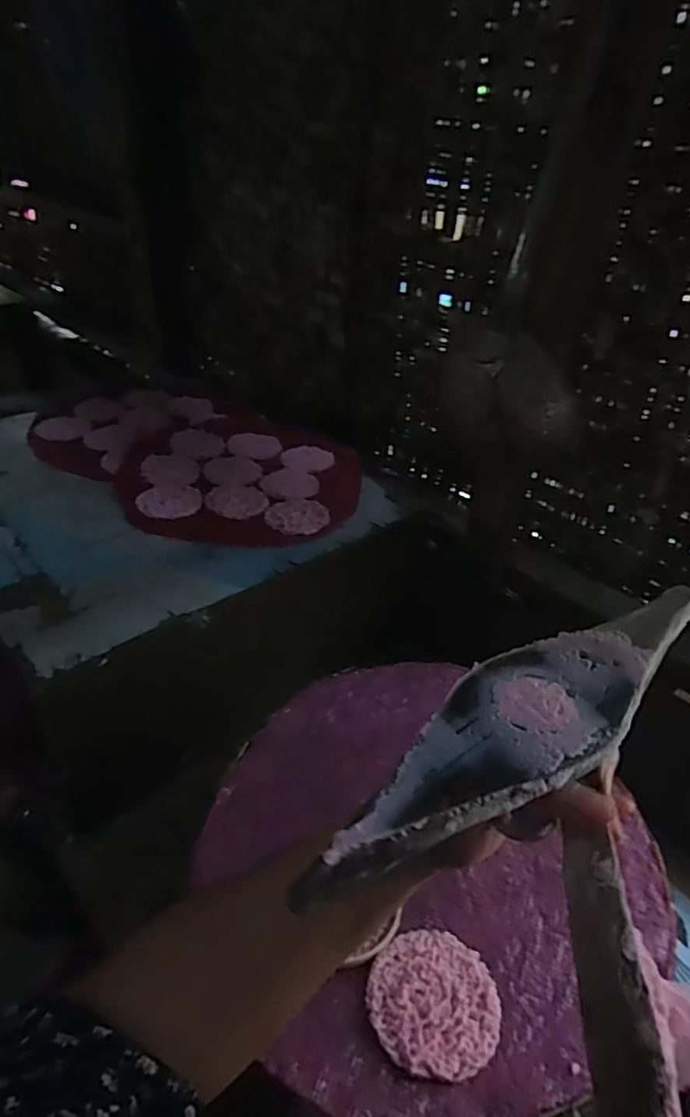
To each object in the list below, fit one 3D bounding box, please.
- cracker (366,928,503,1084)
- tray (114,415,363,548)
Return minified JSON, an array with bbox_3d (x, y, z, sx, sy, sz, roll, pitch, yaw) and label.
[{"bbox_3d":[0.056,0.277,0.379,0.079,0.010,0.078,4,36,-3],"label":"cracker"},{"bbox_3d":[-0.146,-0.119,0.847,0.328,0.017,0.328,5,36,-1],"label":"tray"}]

